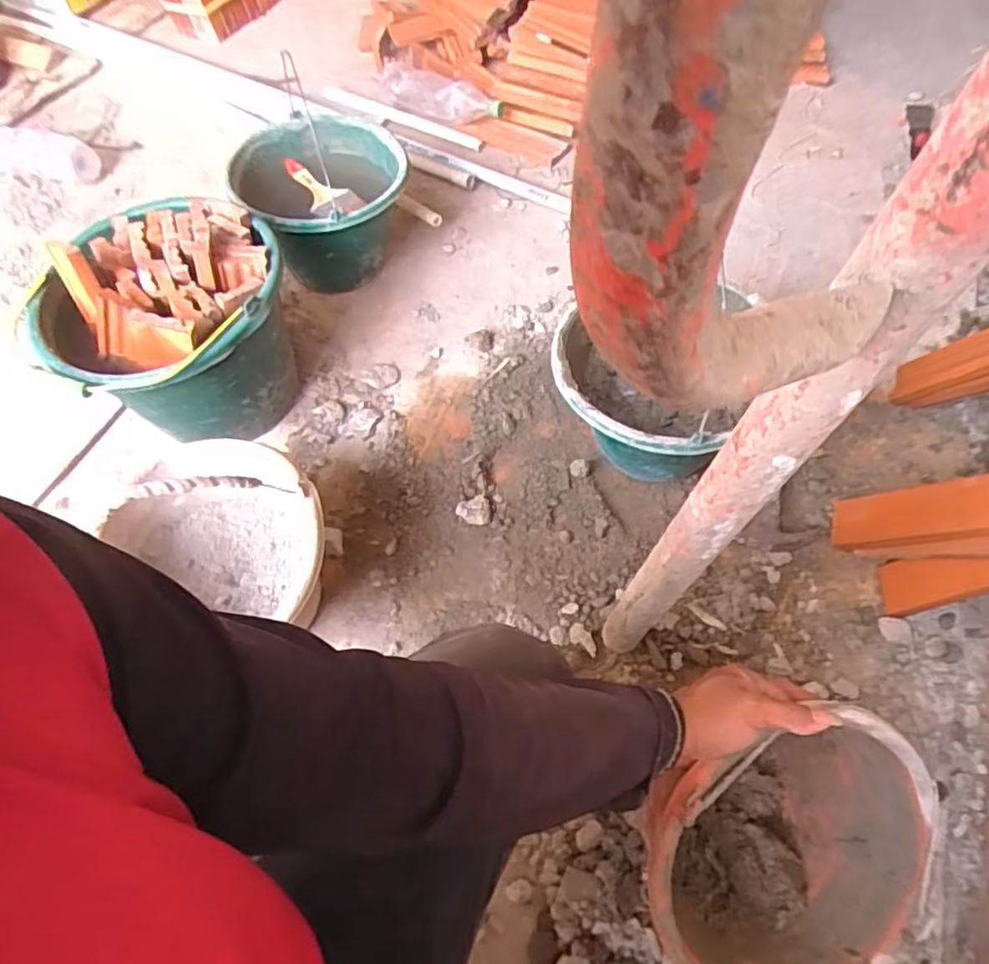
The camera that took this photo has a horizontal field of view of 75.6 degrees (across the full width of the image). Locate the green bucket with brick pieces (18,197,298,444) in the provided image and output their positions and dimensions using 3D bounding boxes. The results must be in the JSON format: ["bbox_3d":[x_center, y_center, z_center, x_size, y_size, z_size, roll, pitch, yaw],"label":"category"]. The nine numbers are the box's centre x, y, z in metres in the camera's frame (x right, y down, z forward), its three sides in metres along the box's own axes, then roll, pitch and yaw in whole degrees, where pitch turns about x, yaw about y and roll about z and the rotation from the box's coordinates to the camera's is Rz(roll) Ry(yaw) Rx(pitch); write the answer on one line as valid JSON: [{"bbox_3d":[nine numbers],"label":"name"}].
[{"bbox_3d":[-0.407,-0.188,0.849,0.272,0.265,0.275,-1,59,2],"label":"green bucket with brick pieces"}]

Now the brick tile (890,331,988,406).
[{"bbox_3d":[0.619,-0.161,0.817,0.017,0.219,0.064,19,73,-17],"label":"brick tile"}]

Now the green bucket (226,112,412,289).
[{"bbox_3d":[-0.258,-0.432,1.040,0.243,0.189,0.259,-1,59,2],"label":"green bucket"}]

